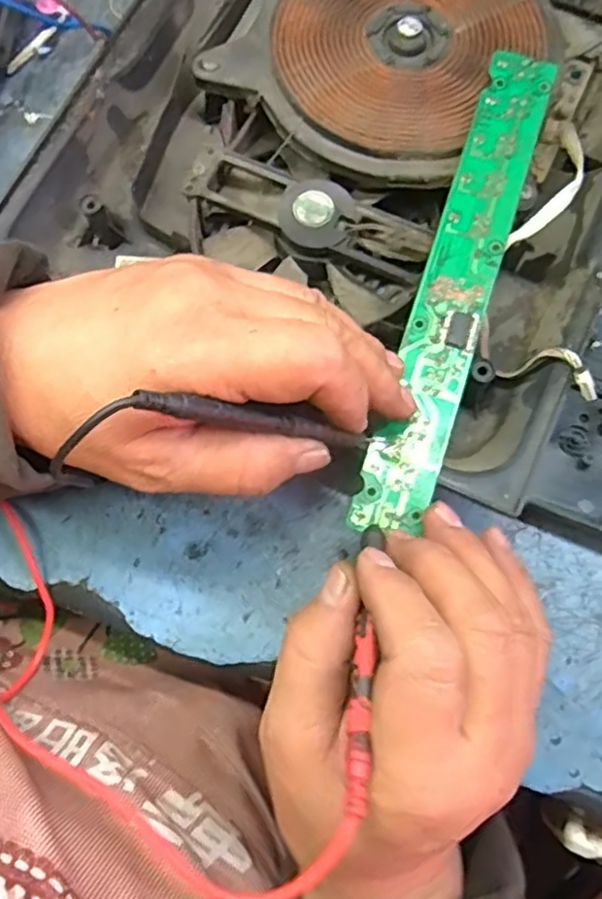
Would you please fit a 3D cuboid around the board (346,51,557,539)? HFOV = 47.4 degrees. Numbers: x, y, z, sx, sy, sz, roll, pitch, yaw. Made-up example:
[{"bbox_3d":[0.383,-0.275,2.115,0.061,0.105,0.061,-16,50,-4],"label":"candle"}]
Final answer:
[{"bbox_3d":[0.069,-0.075,0.301,0.031,0.005,0.231,18,78,5],"label":"board"}]

